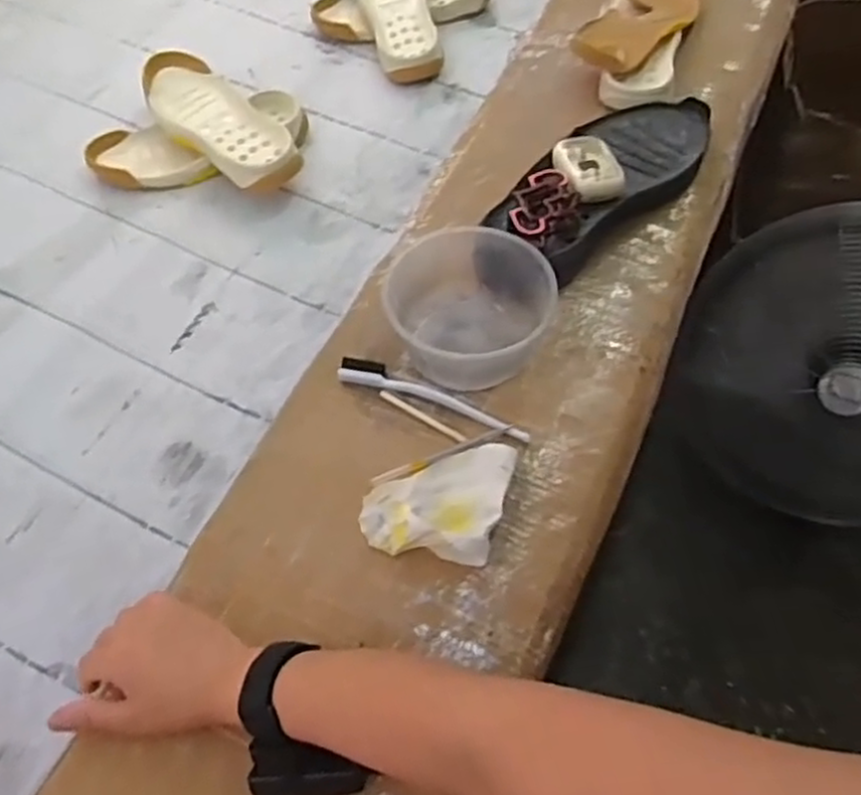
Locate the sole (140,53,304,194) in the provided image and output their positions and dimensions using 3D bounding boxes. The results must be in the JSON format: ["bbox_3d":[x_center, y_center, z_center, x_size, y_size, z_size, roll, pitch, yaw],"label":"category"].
[{"bbox_3d":[-0.237,-0.299,0.821,0.087,0.054,0.219,-36,64,-19],"label":"sole"}]

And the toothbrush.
[{"bbox_3d":[0.003,0.001,0.619,0.166,0.017,0.024,18,60,12],"label":"toothbrush"}]

